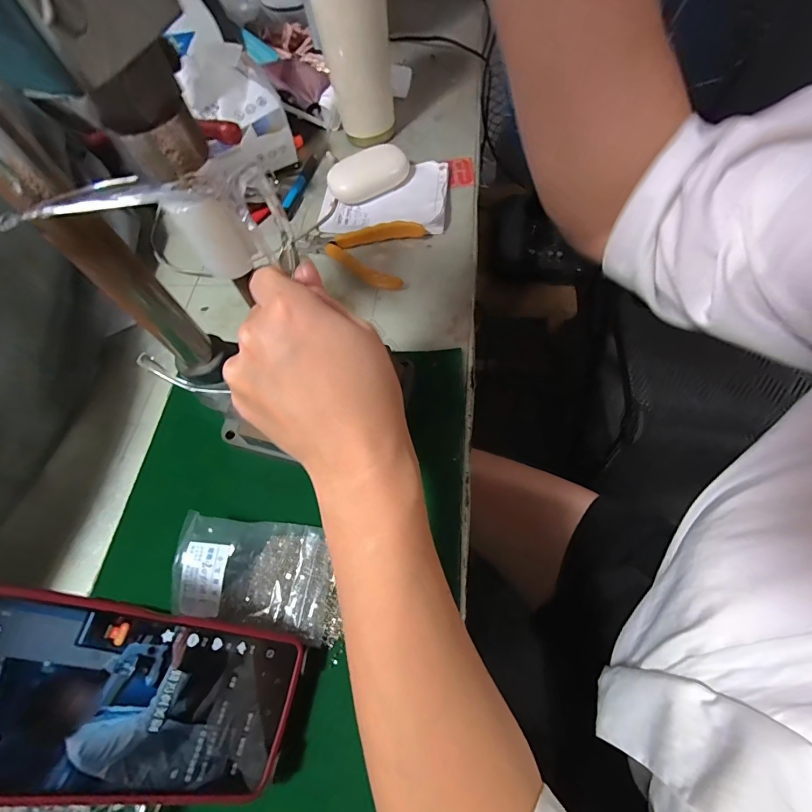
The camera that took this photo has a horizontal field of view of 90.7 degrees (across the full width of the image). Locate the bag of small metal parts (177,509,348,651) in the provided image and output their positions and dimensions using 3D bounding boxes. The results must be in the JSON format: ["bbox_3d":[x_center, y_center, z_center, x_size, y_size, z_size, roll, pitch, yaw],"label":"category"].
[{"bbox_3d":[-0.102,0.119,0.282,0.112,0.016,0.073,10,61,-10],"label":"bag of small metal parts"}]

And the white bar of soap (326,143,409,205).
[{"bbox_3d":[-0.042,-0.263,0.451,0.088,0.031,0.038,-34,66,-12],"label":"white bar of soap"}]

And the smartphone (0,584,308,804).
[{"bbox_3d":[-0.140,0.150,0.206,0.169,0.006,0.080,27,60,-25],"label":"smartphone"}]

